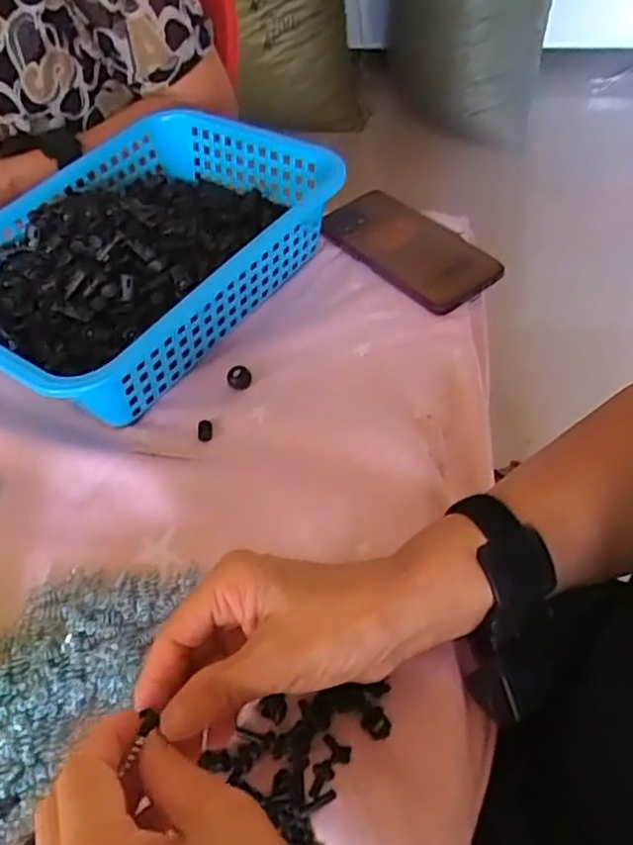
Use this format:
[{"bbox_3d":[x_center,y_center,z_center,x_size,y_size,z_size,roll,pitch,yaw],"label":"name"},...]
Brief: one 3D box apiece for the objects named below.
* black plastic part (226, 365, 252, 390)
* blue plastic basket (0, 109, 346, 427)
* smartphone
[{"bbox_3d":[-0.057,-0.034,0.499,0.018,0.006,0.018,-7,52,0],"label":"black plastic part"},{"bbox_3d":[-0.141,-0.133,0.533,0.208,0.072,0.292,29,60,25],"label":"blue plastic basket"},{"bbox_3d":[0.076,-0.152,0.574,0.081,0.011,0.159,-31,56,-18],"label":"smartphone"}]

